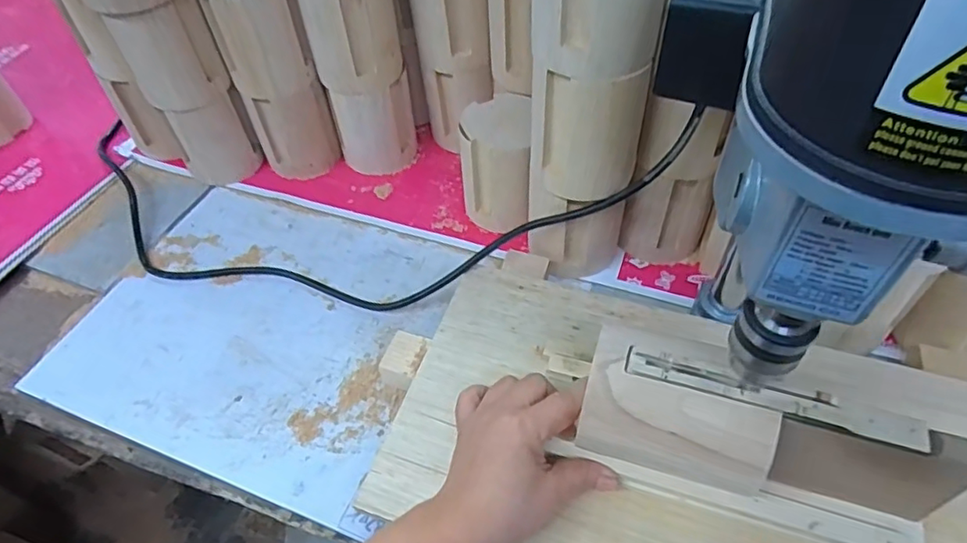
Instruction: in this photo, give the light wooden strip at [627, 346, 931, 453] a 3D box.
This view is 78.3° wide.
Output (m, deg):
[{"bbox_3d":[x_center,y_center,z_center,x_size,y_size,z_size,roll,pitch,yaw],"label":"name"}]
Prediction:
[{"bbox_3d":[0.152,0.066,0.314,0.147,0.006,0.019,12,54,13],"label":"light wooden strip"}]

